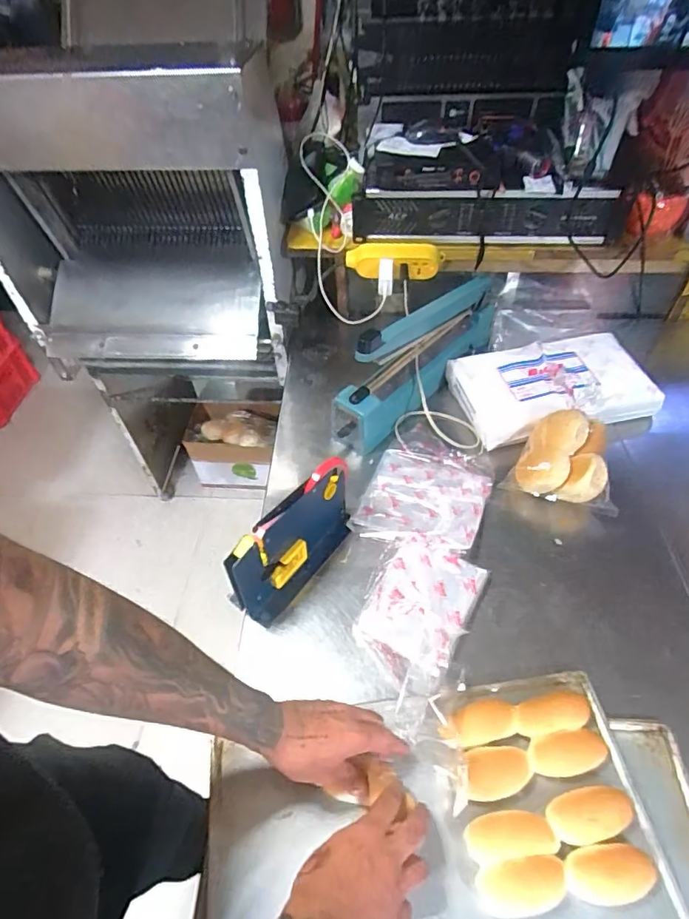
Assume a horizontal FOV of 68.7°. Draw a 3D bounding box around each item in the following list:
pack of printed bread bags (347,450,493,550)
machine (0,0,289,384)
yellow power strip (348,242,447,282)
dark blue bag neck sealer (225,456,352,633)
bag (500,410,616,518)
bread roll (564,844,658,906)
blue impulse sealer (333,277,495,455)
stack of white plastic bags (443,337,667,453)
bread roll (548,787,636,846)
[{"bbox_3d":[0.120,0.057,0.774,0.182,0.035,0.172,16,52,16],"label":"pack of printed bread bags"},{"bbox_3d":[-0.422,-0.586,1.141,0.609,0.593,0.608,1,50,3],"label":"machine"},{"bbox_3d":[0.090,-0.362,0.927,0.172,0.063,0.029,2,50,4],"label":"yellow power strip"},{"bbox_3d":[-0.063,0.108,0.688,0.056,0.145,0.217,31,58,26],"label":"dark blue bag neck sealer"},{"bbox_3d":[0.341,-0.001,0.786,0.158,0.079,0.139,12,51,13],"label":"bag"},{"bbox_3d":[0.252,0.397,0.483,0.083,0.025,0.044,-6,50,-2],"label":"bread roll"},{"bbox_3d":[0.137,-0.188,0.899,0.390,0.195,0.072,-37,58,-26],"label":"blue impulse sealer"},{"bbox_3d":[0.358,-0.130,0.895,0.307,0.068,0.200,-9,50,-5],"label":"stack of white plastic bags"},{"bbox_3d":[0.246,0.356,0.505,0.084,0.025,0.041,-11,50,-6],"label":"bread roll"}]

